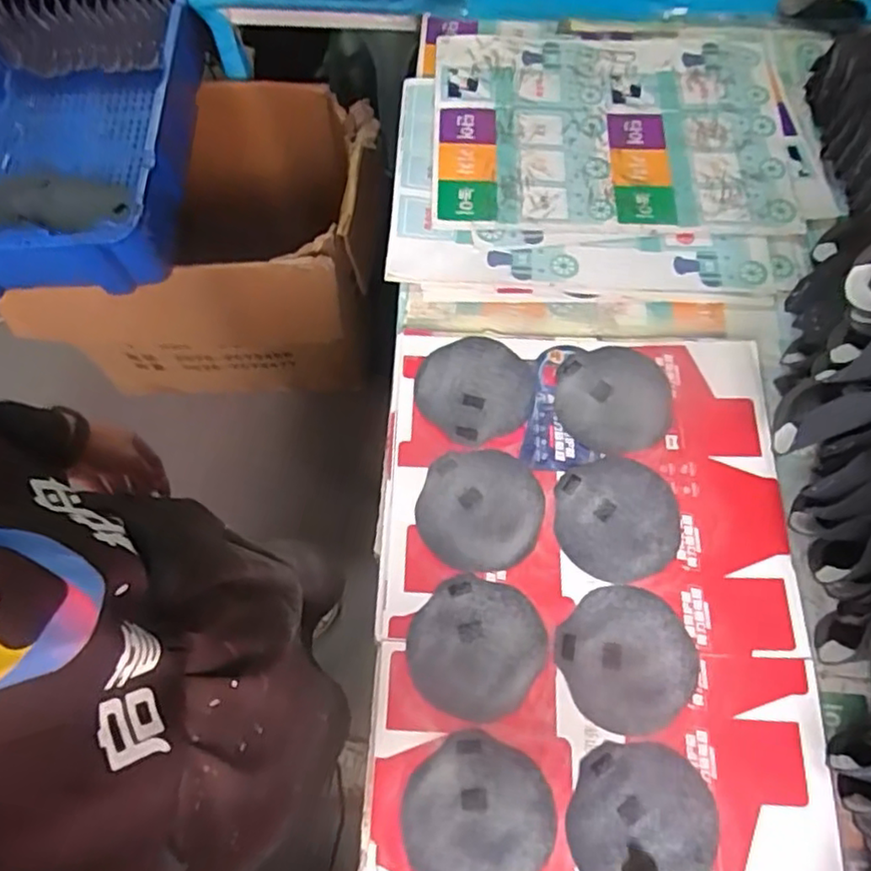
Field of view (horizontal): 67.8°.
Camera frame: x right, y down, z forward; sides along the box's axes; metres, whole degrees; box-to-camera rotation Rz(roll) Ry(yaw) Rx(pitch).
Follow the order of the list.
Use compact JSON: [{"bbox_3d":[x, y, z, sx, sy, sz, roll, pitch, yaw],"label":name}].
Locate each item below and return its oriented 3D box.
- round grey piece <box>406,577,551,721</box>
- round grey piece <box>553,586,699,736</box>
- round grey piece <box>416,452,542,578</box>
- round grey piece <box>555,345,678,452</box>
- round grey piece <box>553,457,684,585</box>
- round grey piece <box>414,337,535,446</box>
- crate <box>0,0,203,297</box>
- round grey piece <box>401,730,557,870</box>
[{"bbox_3d":[0.046,0.230,0.709,0.135,0.008,0.143,1,67,-2],"label":"round grey piece"},{"bbox_3d":[0.209,0.240,0.703,0.145,0.007,0.142,1,67,-2],"label":"round grey piece"},{"bbox_3d":[0.053,0.085,0.767,0.142,0.005,0.146,1,67,-2],"label":"round grey piece"},{"bbox_3d":[0.227,-0.046,0.822,0.143,0.010,0.144,1,67,-2],"label":"round grey piece"},{"bbox_3d":[0.217,0.098,0.765,0.150,0.009,0.141,1,67,-2],"label":"round grey piece"},{"bbox_3d":[0.053,-0.060,0.824,0.144,0.009,0.136,1,67,-2],"label":"round grey piece"},{"bbox_3d":[-0.672,-0.564,1.130,0.452,0.197,0.698,-2,67,0],"label":"crate"},{"bbox_3d":[0.042,0.378,0.641,0.142,0.006,0.139,1,67,-2],"label":"round grey piece"}]

